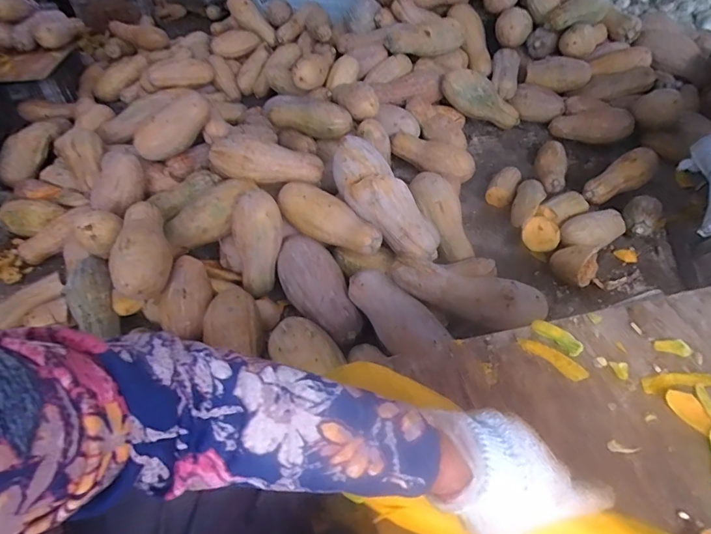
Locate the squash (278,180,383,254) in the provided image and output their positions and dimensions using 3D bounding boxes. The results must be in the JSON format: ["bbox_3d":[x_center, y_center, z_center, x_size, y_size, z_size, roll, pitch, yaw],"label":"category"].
[{"bbox_3d":[-0.074,-0.121,1.129,0.298,0.093,0.094,30,52,33],"label":"squash"}]

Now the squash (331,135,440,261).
[{"bbox_3d":[0.064,-0.179,1.135,0.149,0.116,0.411,-27,65,-20],"label":"squash"}]

